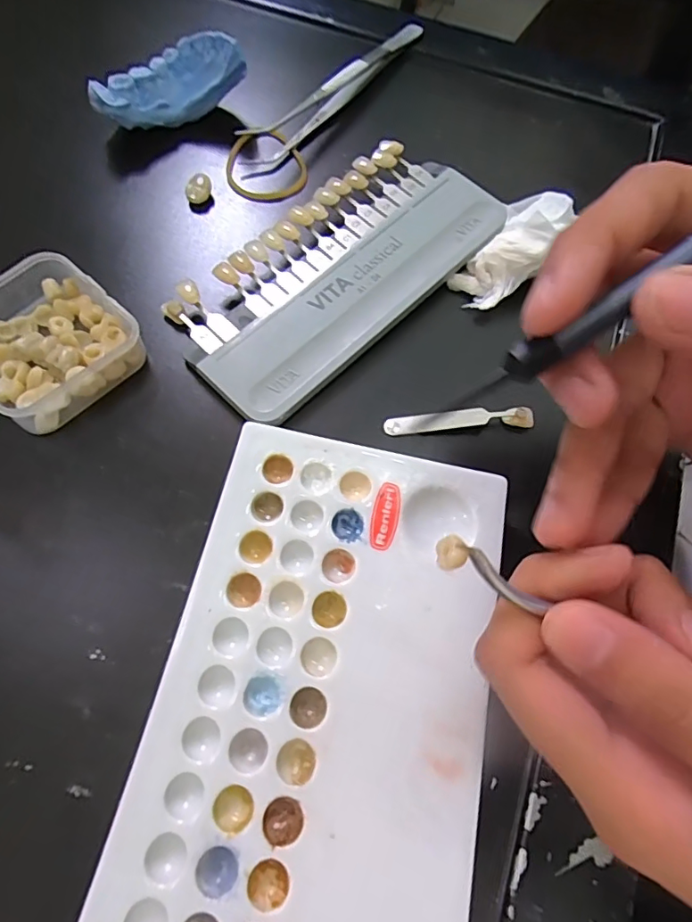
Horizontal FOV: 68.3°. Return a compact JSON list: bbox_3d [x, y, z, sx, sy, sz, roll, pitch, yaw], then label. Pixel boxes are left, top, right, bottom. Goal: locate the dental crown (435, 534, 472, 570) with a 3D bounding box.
[{"bbox_3d":[0.025,0.022,0.122,0.007,0.005,0.008,39,70,13],"label":"dental crown"}]

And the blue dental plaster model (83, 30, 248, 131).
[{"bbox_3d":[-0.083,-0.174,0.235,0.067,0.027,0.022,-23,68,-11],"label":"blue dental plaster model"}]

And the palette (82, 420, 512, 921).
[{"bbox_3d":[-0.005,0.065,0.150,0.091,0.008,0.151,12,67,2],"label":"palette"}]

